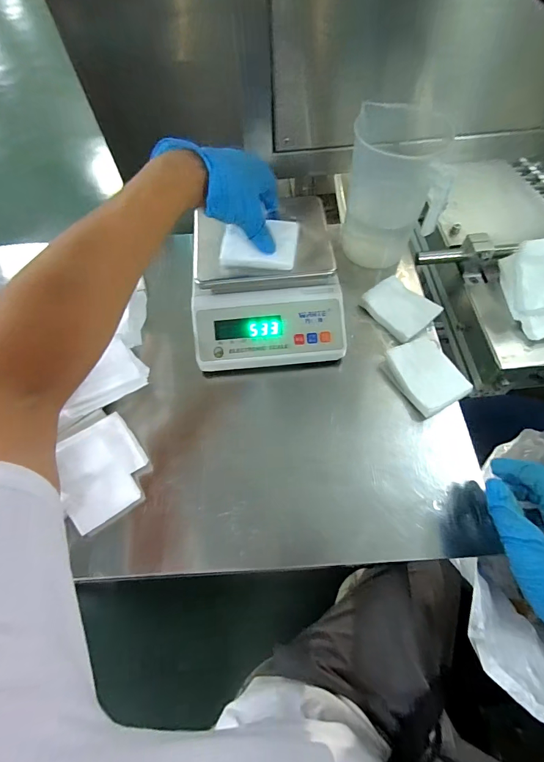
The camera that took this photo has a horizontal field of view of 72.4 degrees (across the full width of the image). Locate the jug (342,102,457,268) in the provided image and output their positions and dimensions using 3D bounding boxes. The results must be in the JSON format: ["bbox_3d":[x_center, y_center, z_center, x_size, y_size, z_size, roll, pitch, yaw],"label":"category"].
[{"bbox_3d":[0.159,-0.261,0.501,0.115,0.188,0.127,6,62,5],"label":"jug"}]

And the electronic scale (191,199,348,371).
[{"bbox_3d":[-0.010,-0.140,0.502,0.190,0.066,0.241,-5,62,-1],"label":"electronic scale"}]

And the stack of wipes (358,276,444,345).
[{"bbox_3d":[0.175,-0.102,0.514,0.070,0.015,0.089,-38,67,-17],"label":"stack of wipes"}]

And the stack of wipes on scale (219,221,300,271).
[{"bbox_3d":[-0.014,-0.171,0.466,0.093,0.020,0.065,1,62,3],"label":"stack of wipes on scale"}]

